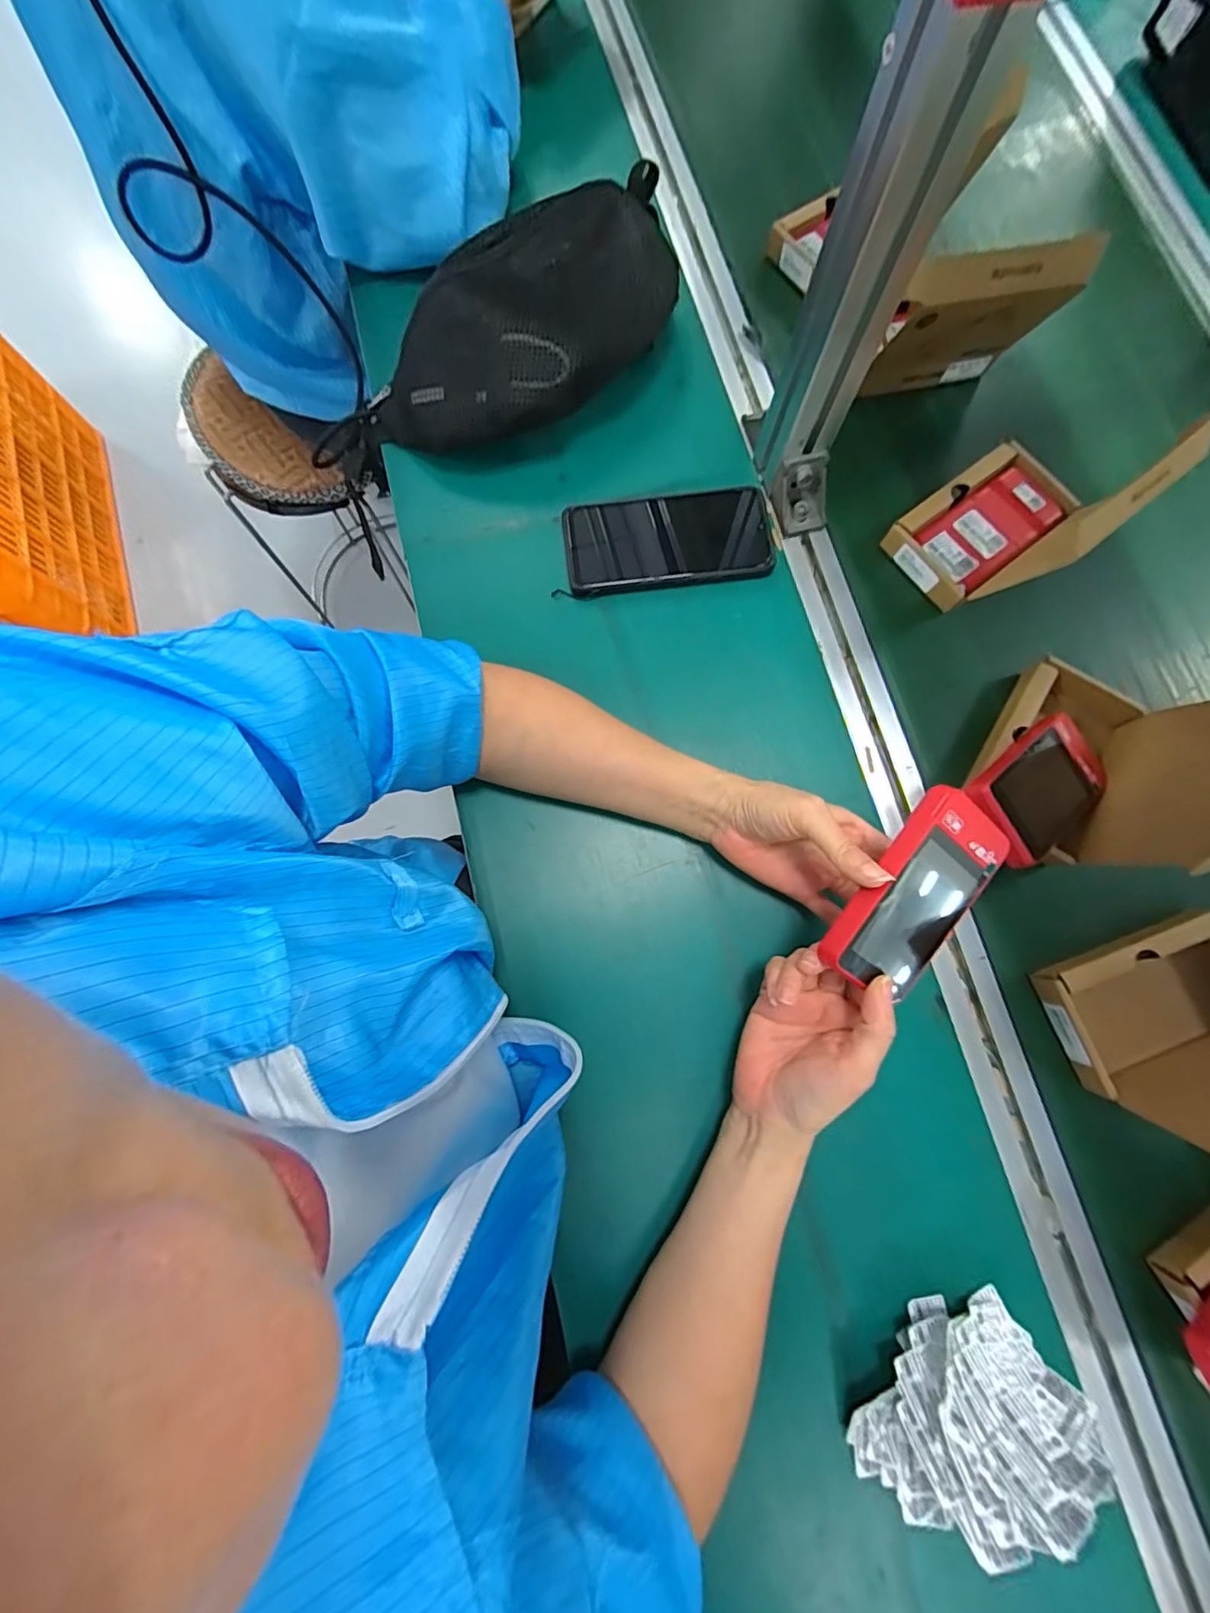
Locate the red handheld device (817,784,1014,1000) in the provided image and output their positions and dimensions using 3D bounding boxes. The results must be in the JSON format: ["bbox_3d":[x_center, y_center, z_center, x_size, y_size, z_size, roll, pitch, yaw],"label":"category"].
[{"bbox_3d":[0.175,0.050,0.318,0.068,0.018,0.117,38,92,-19],"label":"red handheld device"}]

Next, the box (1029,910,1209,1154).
[{"bbox_3d":[0.376,0.128,0.339,0.143,0.122,0.092,-15,76,-3],"label":"box"}]

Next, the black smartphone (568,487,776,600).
[{"bbox_3d":[0.052,-0.213,0.451,0.165,0.017,0.081,-7,76,-1],"label":"black smartphone"}]

